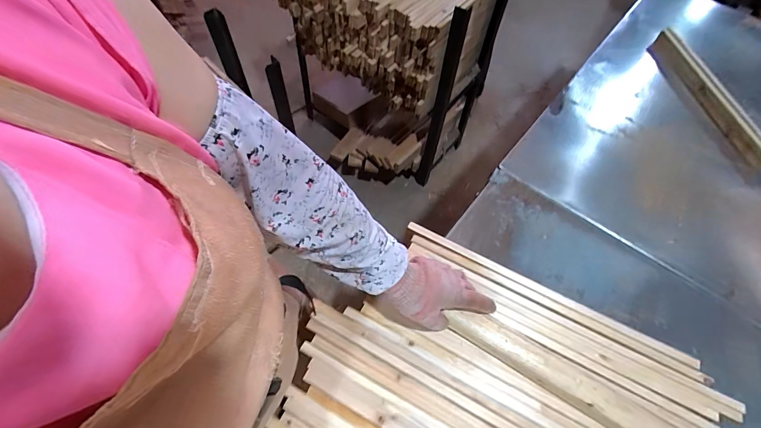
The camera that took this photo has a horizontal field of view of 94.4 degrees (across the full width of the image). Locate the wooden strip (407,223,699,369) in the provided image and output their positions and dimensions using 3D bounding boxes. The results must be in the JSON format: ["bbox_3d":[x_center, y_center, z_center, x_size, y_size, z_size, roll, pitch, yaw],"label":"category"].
[{"bbox_3d":[0.260,0.121,0.579,0.467,0.007,0.022,26,61,14],"label":"wooden strip"}]

